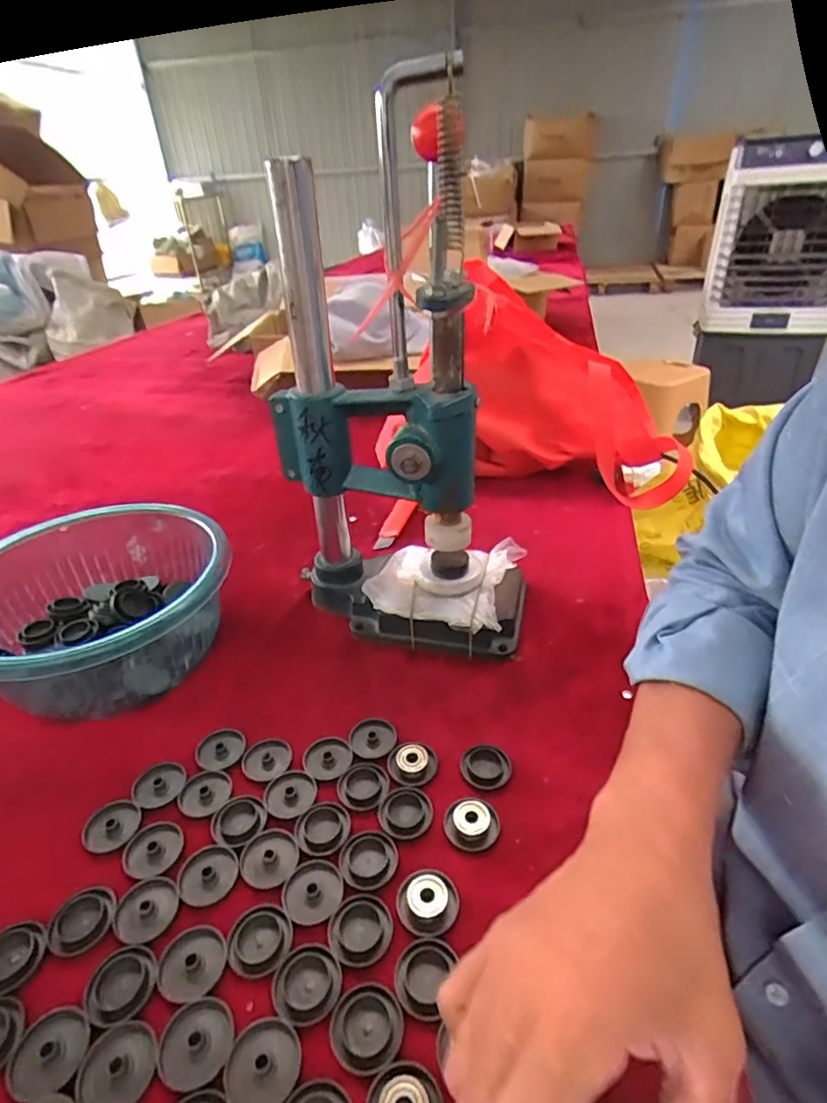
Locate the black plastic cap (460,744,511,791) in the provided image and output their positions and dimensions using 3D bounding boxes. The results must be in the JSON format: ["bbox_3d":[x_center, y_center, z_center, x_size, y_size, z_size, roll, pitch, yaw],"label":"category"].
[{"bbox_3d":[0.048,0.145,0.375,0.033,0.005,0.031,-1,33,1],"label":"black plastic cap"}]

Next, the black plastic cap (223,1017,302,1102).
[{"bbox_3d":[-0.068,0.232,0.252,0.033,0.005,0.032,-1,33,1],"label":"black plastic cap"}]

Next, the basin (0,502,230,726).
[{"bbox_3d":[-0.253,0.049,0.458,0.199,0.089,0.201,-1,33,1],"label":"basin"}]

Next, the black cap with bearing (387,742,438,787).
[{"bbox_3d":[0.000,0.143,0.377,0.032,0.008,0.031,-1,33,1],"label":"black cap with bearing"}]

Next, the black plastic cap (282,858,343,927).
[{"bbox_3d":[-0.057,0.189,0.312,0.033,0.004,0.032,-1,33,1],"label":"black plastic cap"}]

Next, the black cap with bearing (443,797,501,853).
[{"bbox_3d":[0.036,0.165,0.342,0.033,0.010,0.033,-1,33,1],"label":"black cap with bearing"}]

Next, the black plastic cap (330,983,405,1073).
[{"bbox_3d":[-0.022,0.223,0.261,0.033,0.004,0.033,-1,33,1],"label":"black plastic cap"}]

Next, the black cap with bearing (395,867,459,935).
[{"bbox_3d":[0.008,0.190,0.305,0.033,0.008,0.033,-1,33,1],"label":"black cap with bearing"}]

